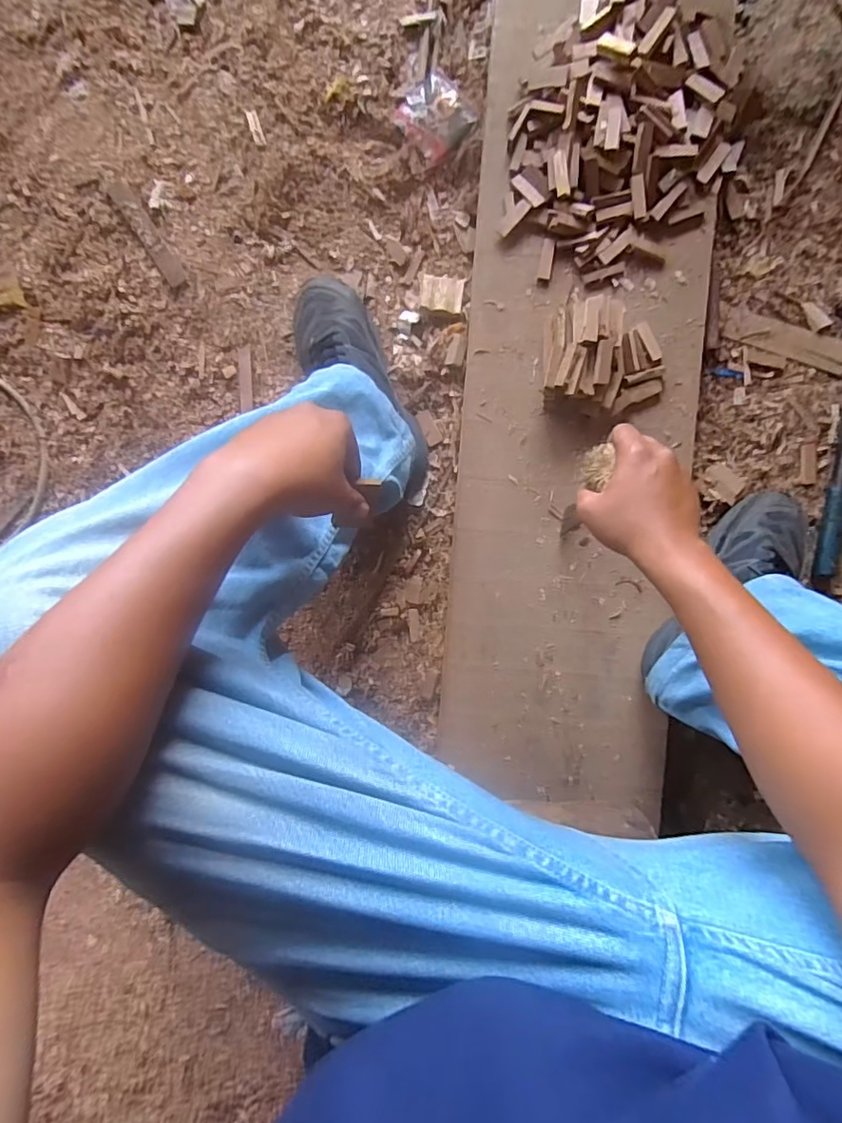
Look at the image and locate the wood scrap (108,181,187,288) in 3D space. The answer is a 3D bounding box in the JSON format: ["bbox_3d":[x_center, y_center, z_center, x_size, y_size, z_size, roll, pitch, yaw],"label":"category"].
[{"bbox_3d":[-0.380,-0.455,0.751,0.025,0.012,0.162,-34,87,3],"label":"wood scrap"}]

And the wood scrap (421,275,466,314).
[{"bbox_3d":[0.029,-0.344,0.694,0.055,0.006,0.053,3,75,-9],"label":"wood scrap"}]

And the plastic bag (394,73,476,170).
[{"bbox_3d":[0.015,-0.590,0.720,0.085,0.020,0.109,-27,88,4],"label":"plastic bag"}]

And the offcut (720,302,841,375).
[{"bbox_3d":[0.444,-0.273,0.663,0.160,0.005,0.040,20,91,4],"label":"offcut"}]

